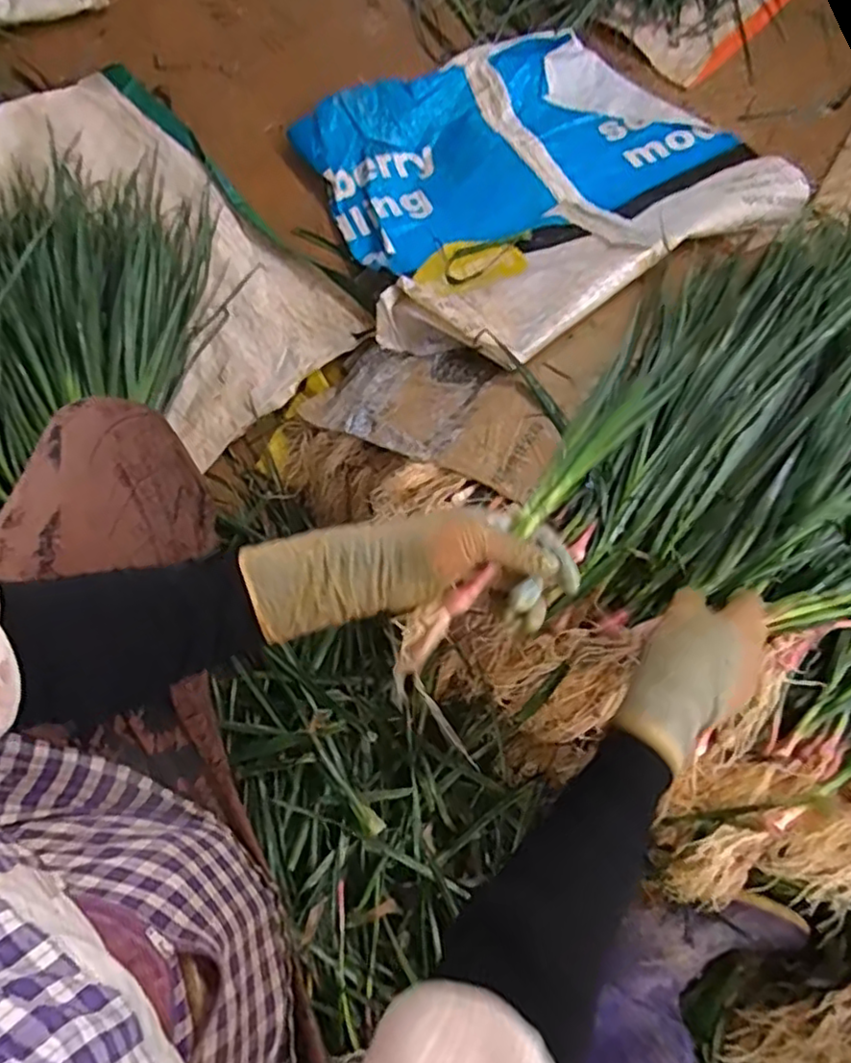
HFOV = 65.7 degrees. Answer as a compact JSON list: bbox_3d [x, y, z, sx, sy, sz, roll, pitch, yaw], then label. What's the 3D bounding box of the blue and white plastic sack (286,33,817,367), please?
[{"bbox_3d":[0.151,-0.470,0.848,0.537,0.144,0.512,-25,75,-5],"label":"blue and white plastic sack"}]

